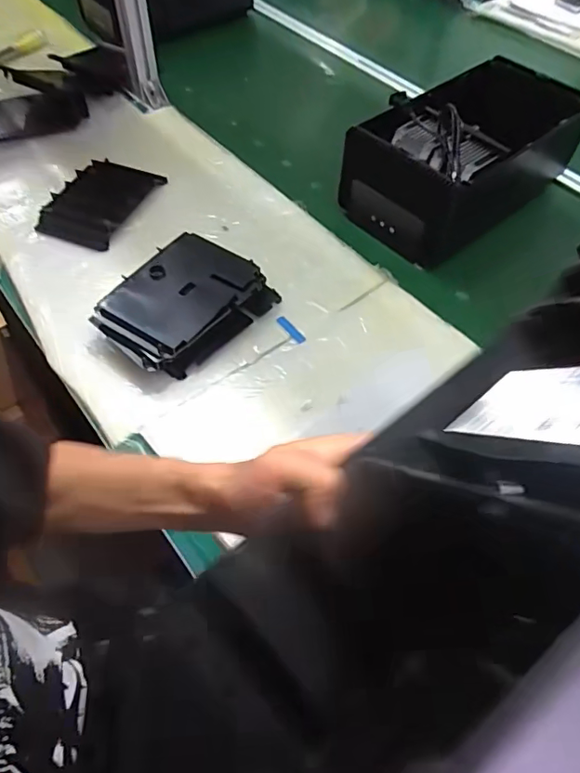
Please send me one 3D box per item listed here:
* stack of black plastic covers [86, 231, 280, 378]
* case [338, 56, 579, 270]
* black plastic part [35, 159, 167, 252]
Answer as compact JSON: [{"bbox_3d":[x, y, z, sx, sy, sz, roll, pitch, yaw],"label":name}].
[{"bbox_3d":[-0.132,-0.105,0.666,0.146,0.055,0.203,36,60,22],"label":"stack of black plastic covers"},{"bbox_3d":[0.264,-0.361,0.798,0.341,0.118,0.197,-36,62,-25],"label":"case"},{"bbox_3d":[-0.294,-0.288,0.824,0.137,0.036,0.176,22,56,14],"label":"black plastic part"}]

